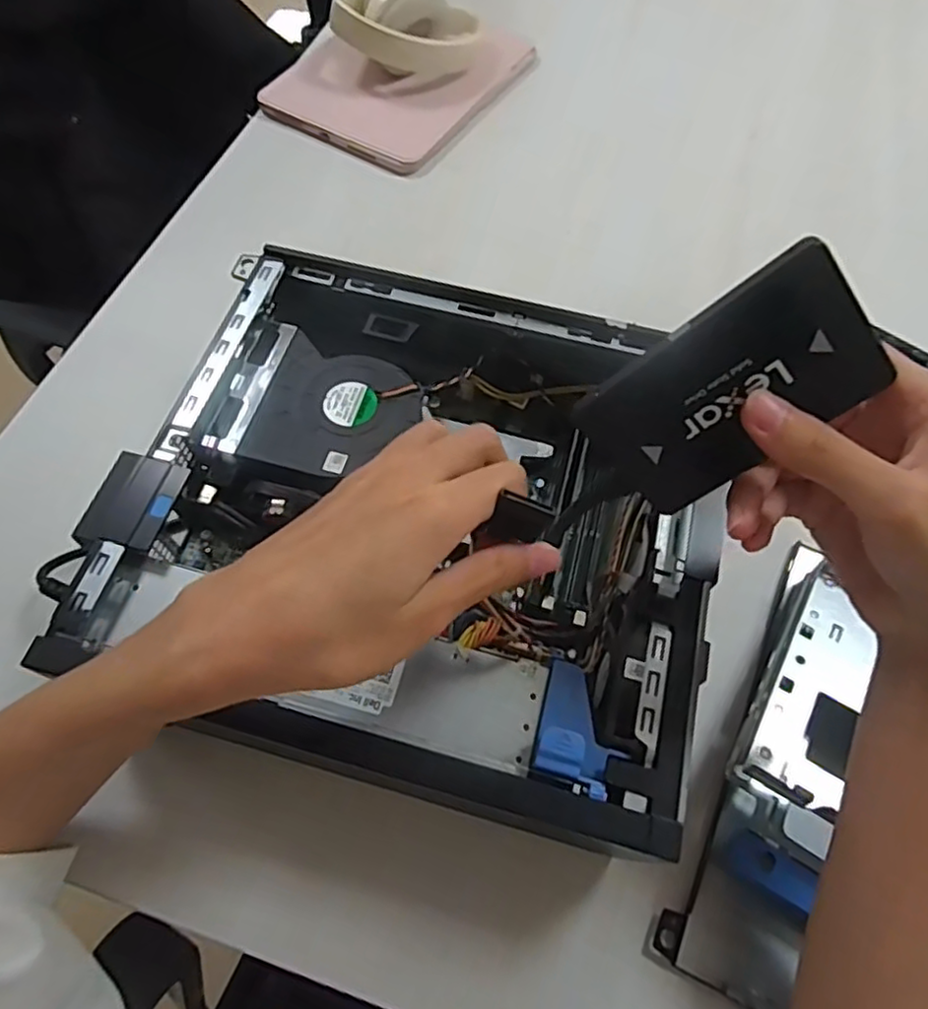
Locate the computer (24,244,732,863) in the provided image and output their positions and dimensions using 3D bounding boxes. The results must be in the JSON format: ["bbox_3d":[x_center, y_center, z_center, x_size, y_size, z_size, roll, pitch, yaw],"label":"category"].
[{"bbox_3d":[-0.030,0.014,0.408,0.328,0.108,0.300,15,63,6],"label":"computer"}]

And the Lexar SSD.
[{"bbox_3d":[0.099,-0.041,0.250,0.098,0.069,0.004,-35,29,25],"label":"Lexar SSD"}]

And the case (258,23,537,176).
[{"bbox_3d":[-0.069,-0.442,0.690,0.186,0.019,0.237,31,65,13],"label":"case"}]

